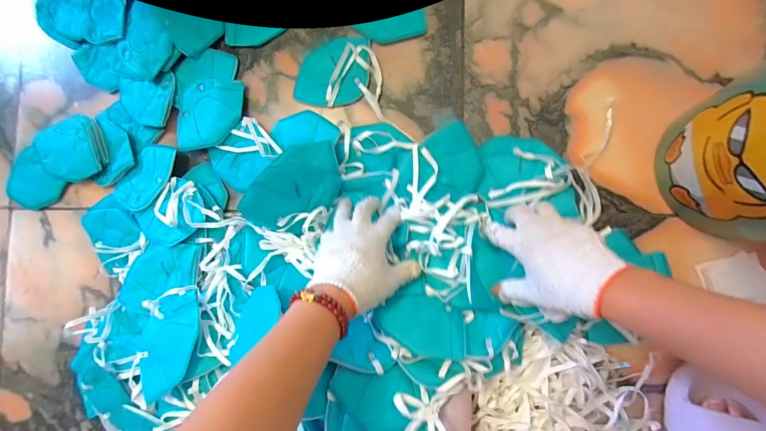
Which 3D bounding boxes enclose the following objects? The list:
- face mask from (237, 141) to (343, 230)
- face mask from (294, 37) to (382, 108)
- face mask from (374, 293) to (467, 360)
[{"bbox_3d":[-0.130,-0.043,0.468,0.146,0.019,0.091,-24,105,-9],"label":"face mask"},{"bbox_3d":[-0.073,-0.223,0.510,0.134,0.017,0.102,-3,87,9],"label":"face mask"},{"bbox_3d":[0.049,0.133,0.407,0.107,0.077,0.012,16,133,11],"label":"face mask"}]

